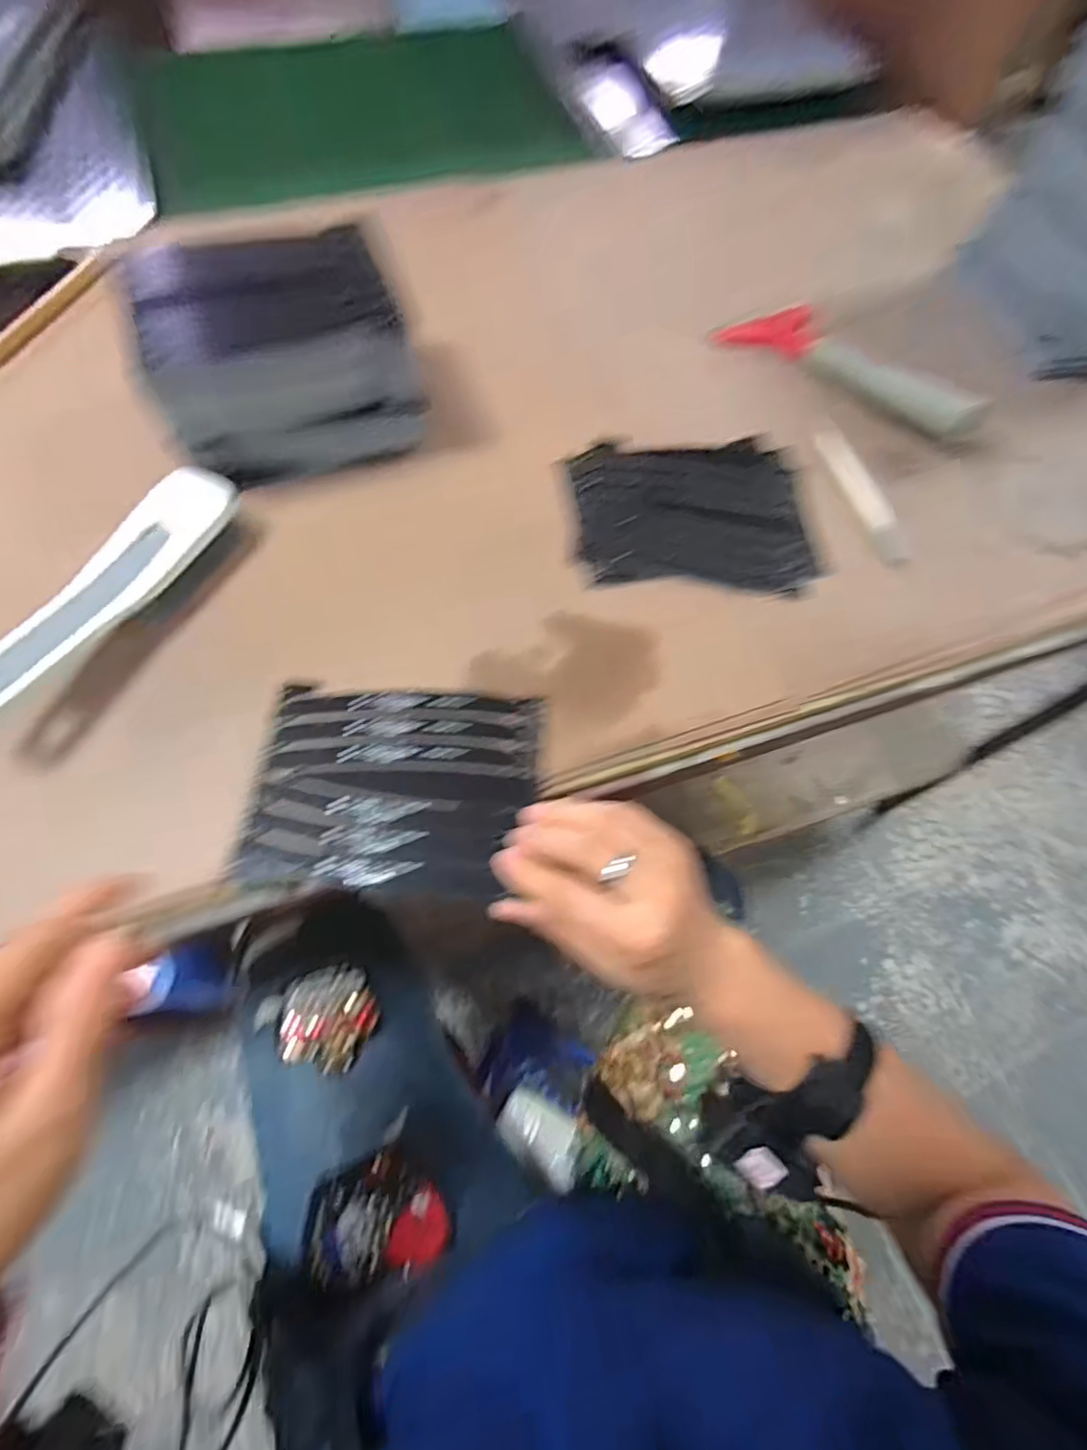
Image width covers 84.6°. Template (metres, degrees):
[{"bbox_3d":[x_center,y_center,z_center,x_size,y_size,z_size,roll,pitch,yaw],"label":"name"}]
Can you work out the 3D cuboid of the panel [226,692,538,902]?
[{"bbox_3d":[-0.080,0.032,0.334,0.149,0.011,0.117,4,65,0],"label":"panel"}]

